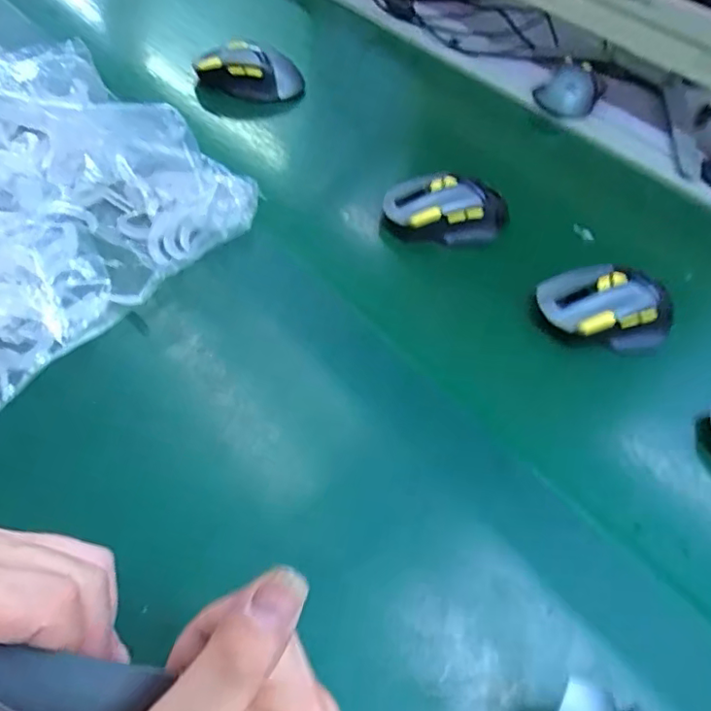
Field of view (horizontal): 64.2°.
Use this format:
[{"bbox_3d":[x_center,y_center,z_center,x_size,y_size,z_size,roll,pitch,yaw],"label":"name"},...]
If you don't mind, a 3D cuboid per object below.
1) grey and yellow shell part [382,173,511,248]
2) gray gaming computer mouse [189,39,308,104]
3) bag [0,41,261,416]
[{"bbox_3d":[0.085,-0.127,0.502,0.116,0.046,0.056,-1,51,-6],"label":"grey and yellow shell part"},{"bbox_3d":[-0.119,-0.322,0.639,0.112,0.042,0.058,17,51,9],"label":"gray gaming computer mouse"},{"bbox_3d":[-0.277,-0.144,0.445,0.336,0.069,0.289,30,54,18],"label":"bag"}]

